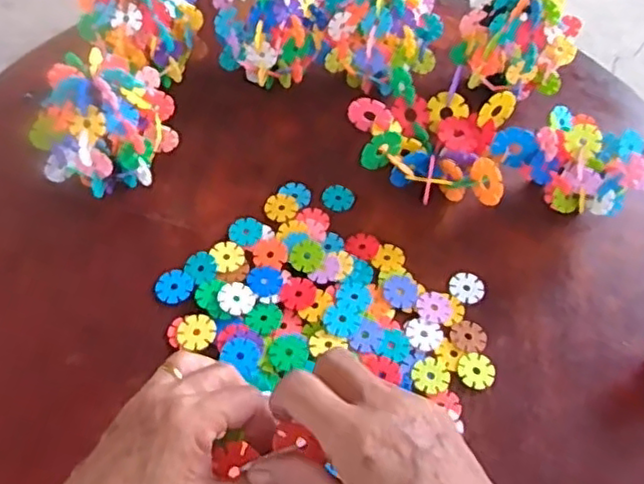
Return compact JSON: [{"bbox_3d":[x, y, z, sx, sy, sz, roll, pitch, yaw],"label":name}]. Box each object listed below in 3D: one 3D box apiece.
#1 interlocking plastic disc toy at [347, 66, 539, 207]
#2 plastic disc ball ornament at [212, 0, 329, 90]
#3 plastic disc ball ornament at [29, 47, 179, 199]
[{"bbox_3d":[0.114,-0.091,0.651,0.180,0.076,0.144,18,55,8],"label":"interlocking plastic disc toy"},{"bbox_3d":[-0.054,-0.226,0.696,0.117,0.115,0.095,-3,55,-7],"label":"plastic disc ball ornament"},{"bbox_3d":[-0.200,-0.106,0.598,0.108,0.111,0.107,20,56,10],"label":"plastic disc ball ornament"}]

